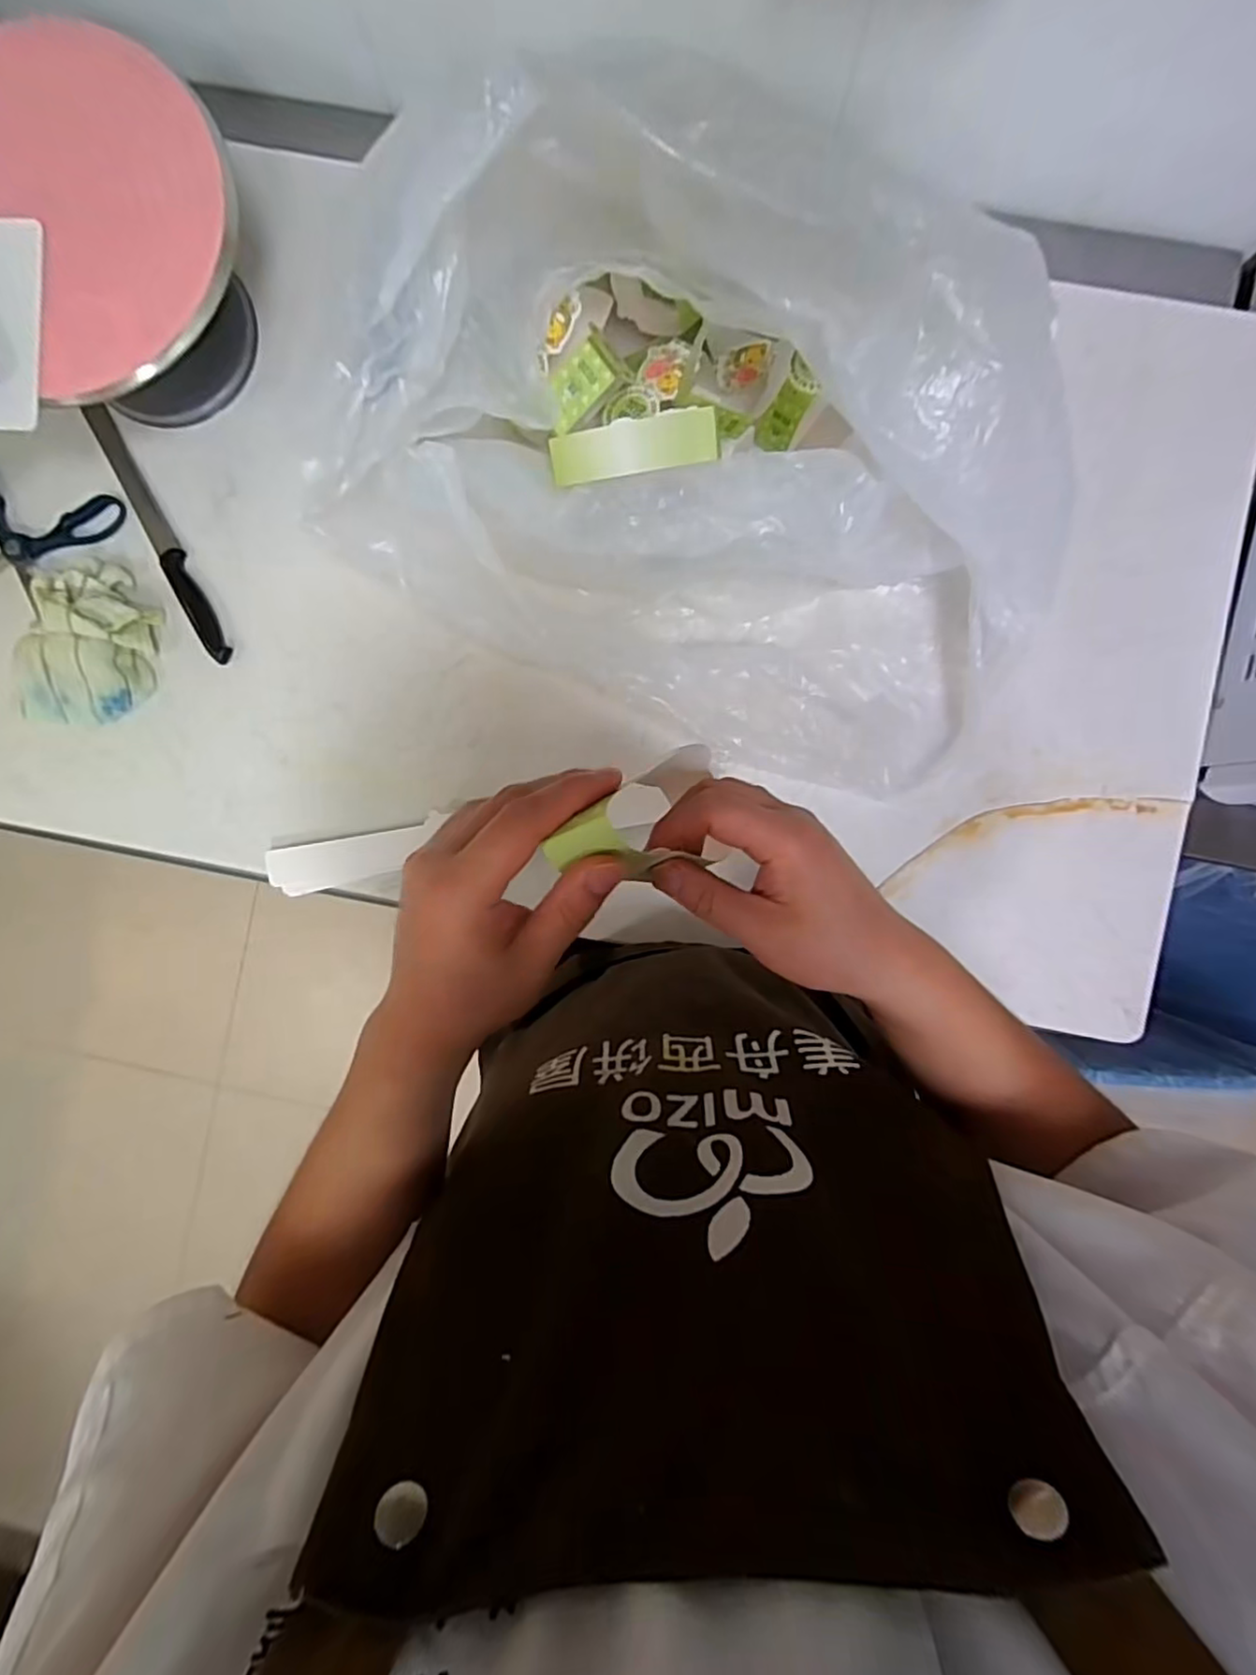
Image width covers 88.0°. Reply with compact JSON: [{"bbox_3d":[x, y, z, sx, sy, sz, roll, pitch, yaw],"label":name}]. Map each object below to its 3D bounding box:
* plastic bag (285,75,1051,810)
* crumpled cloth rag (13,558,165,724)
[{"bbox_3d":[0.081,-0.277,0.524,0.580,0.249,0.361,22,91,0],"label":"plastic bag"},{"bbox_3d":[-0.536,-0.195,0.646,0.120,0.042,0.162,2,91,1],"label":"crumpled cloth rag"}]

